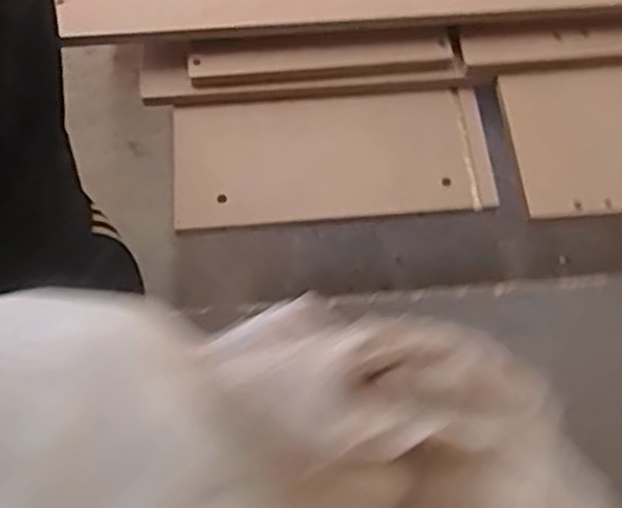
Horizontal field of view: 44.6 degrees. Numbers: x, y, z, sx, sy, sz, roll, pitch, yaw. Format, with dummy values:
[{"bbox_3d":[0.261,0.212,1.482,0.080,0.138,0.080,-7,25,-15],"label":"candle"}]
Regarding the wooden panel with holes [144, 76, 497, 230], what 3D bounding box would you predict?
[{"bbox_3d":[0.018,-0.115,0.849,0.344,0.017,0.163,-3,72,-1],"label":"wooden panel with holes"}]

